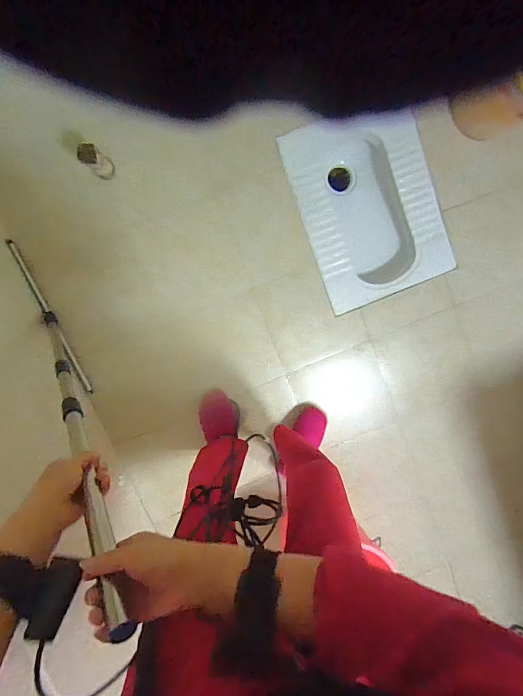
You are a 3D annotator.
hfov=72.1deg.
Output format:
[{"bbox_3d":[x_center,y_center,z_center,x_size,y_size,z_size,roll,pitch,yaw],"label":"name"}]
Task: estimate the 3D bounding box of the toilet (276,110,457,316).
[{"bbox_3d":[0.321,-0.440,1.170,0.405,0.188,0.562,-20,96,-3],"label":"toilet"}]

